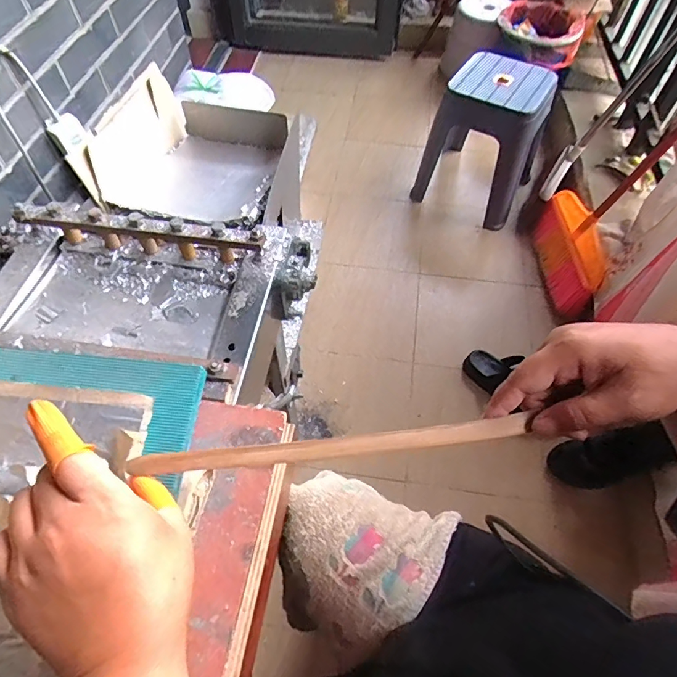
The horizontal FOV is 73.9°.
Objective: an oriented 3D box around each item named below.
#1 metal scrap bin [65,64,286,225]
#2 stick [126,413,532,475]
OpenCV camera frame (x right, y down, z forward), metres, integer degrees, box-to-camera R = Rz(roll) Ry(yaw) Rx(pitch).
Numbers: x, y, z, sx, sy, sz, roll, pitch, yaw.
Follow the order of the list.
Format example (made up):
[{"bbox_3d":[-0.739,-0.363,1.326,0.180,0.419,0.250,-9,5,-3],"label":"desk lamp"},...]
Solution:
[{"bbox_3d":[-0.202,-0.279,0.678,0.230,0.128,0.270,10,58,6],"label":"metal scrap bin"},{"bbox_3d":[-0.006,0.073,0.302,0.263,0.011,0.014,-6,58,2],"label":"stick"}]

